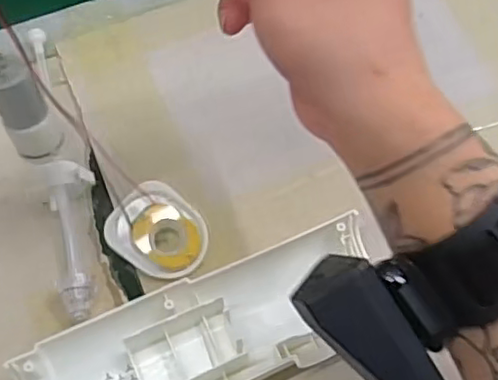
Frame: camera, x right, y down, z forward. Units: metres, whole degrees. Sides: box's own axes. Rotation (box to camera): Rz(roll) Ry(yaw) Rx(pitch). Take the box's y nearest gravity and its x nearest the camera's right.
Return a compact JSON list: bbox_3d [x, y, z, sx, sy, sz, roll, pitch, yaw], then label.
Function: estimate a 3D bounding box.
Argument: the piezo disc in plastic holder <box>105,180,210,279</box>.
[{"bbox_3d":[-0.051,0.026,0.373,0.054,0.024,0.050,-2,58,3],"label":"piezo disc in plastic holder"}]

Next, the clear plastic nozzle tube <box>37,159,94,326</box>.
[{"bbox_3d":[-0.102,0.024,0.370,0.032,0.034,0.096,-17,58,-7],"label":"clear plastic nozzle tube"}]

